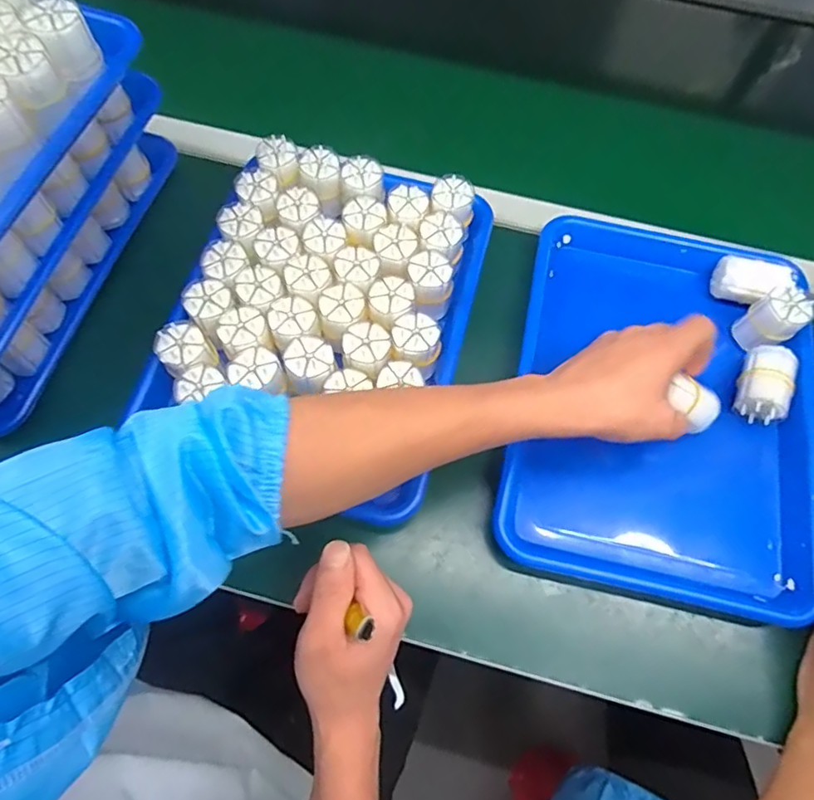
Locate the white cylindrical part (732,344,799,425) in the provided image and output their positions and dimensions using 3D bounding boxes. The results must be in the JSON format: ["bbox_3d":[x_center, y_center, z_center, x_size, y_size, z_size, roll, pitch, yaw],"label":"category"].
[{"bbox_3d":[0.304,-0.013,0.483,0.041,0.032,0.064,20,66,6],"label":"white cylindrical part"}]

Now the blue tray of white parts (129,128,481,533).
[{"bbox_3d":[-0.069,-0.090,0.485,0.217,0.057,0.271,15,66,4],"label":"blue tray of white parts"}]

